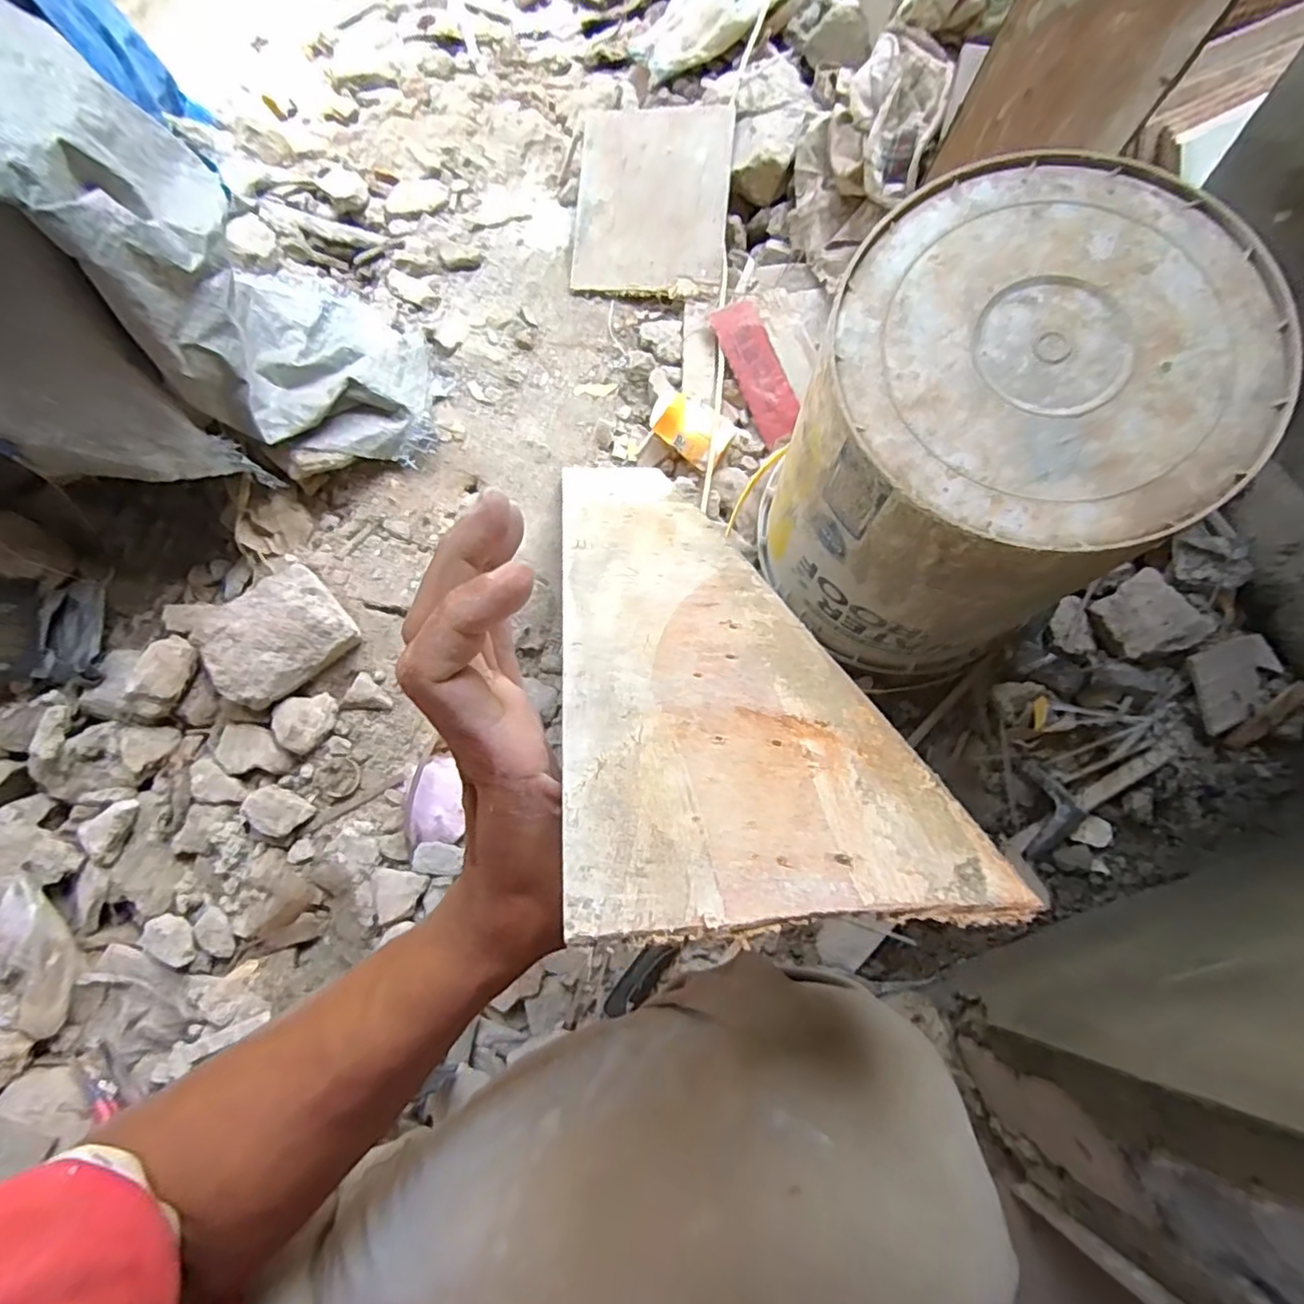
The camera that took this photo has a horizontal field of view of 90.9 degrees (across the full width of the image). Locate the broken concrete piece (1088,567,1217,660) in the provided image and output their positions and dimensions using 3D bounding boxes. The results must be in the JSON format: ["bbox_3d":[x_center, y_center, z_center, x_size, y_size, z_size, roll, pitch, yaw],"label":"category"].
[{"bbox_3d":[0.530,-0.040,0.680,0.089,0.038,0.087,-24,69,-7],"label":"broken concrete piece"}]

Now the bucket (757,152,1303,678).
[{"bbox_3d":[0.247,-0.129,0.538,0.250,0.363,0.247,-1,69,2],"label":"bucket"}]

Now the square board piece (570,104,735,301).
[{"bbox_3d":[0.000,-0.604,0.862,0.203,0.007,0.249,4,90,10],"label":"square board piece"}]

